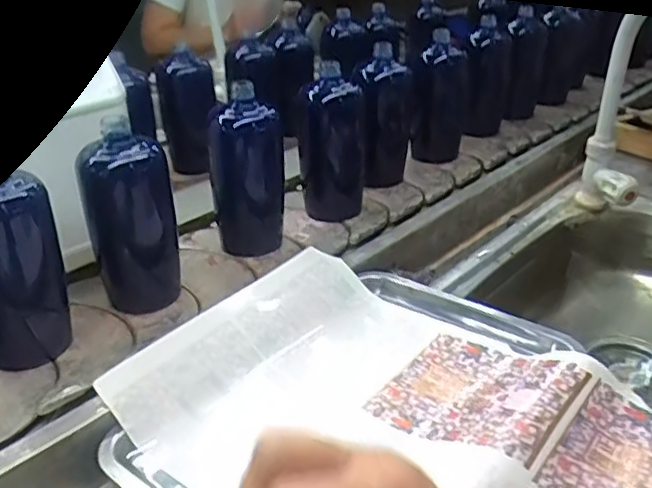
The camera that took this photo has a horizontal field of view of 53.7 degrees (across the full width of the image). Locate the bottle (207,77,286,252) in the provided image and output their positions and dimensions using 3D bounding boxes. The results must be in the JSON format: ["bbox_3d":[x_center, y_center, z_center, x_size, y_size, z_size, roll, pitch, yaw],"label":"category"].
[{"bbox_3d":[-0.090,-0.080,0.737,0.063,0.182,0.054,19,34,33],"label":"bottle"}]

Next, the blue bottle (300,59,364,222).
[{"bbox_3d":[0.010,-0.129,0.831,0.079,0.178,0.060,2,29,7],"label":"blue bottle"}]

